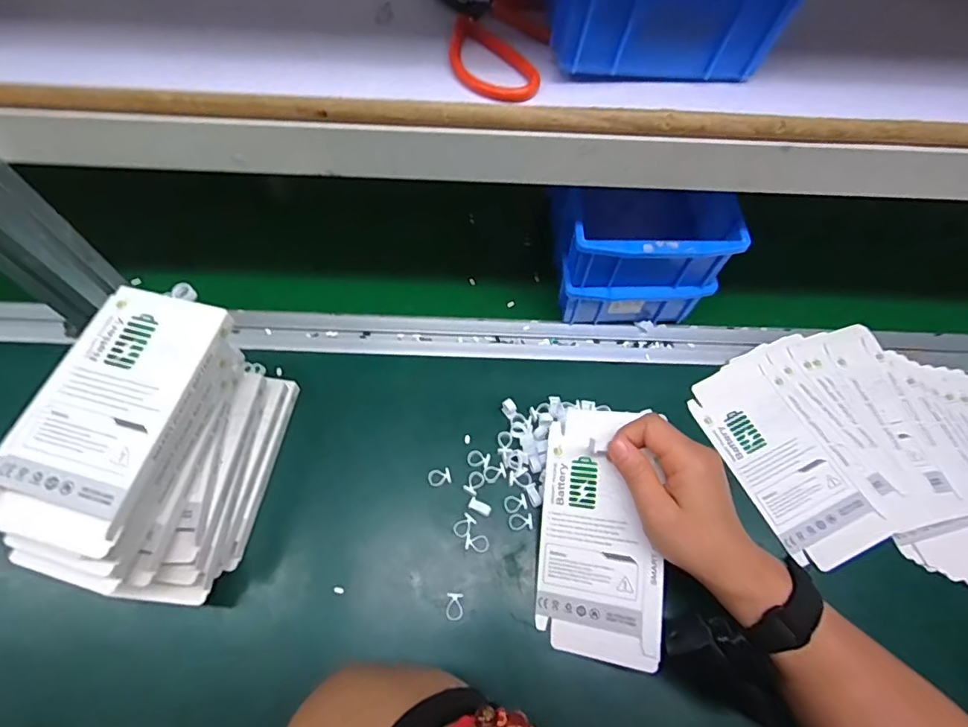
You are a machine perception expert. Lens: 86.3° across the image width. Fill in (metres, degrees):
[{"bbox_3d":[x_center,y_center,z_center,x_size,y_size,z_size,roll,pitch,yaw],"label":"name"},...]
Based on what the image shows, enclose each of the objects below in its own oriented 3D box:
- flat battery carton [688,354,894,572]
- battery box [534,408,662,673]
[{"bbox_3d":[0.251,0.082,0.442,0.077,0.006,0.175,-27,67,-1],"label":"flat battery carton"},{"bbox_3d":[0.084,0.122,0.378,0.085,0.004,0.172,1,79,23],"label":"battery box"}]

